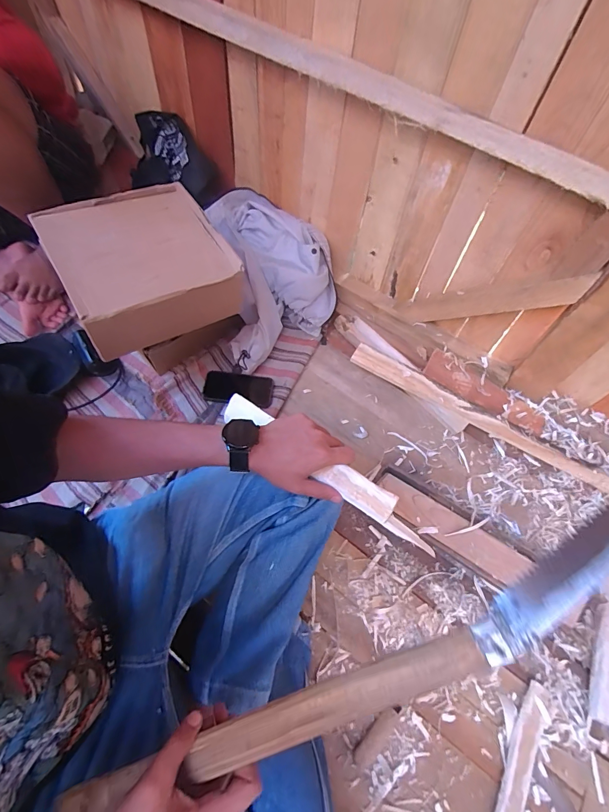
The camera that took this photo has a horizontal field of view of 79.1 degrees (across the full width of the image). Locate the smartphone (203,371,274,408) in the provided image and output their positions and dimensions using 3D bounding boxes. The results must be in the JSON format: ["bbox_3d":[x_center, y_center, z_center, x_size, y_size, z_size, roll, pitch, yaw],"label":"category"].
[{"bbox_3d":[-0.145,-0.040,0.818,0.151,0.014,0.076,7,62,0],"label":"smartphone"}]

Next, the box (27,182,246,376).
[{"bbox_3d":[-0.277,-0.250,0.646,0.255,0.132,0.271,-27,67,-16],"label":"box"}]

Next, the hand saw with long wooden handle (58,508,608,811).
[{"bbox_3d":[0.042,0.226,0.300,0.585,0.018,0.057,-31,67,6],"label":"hand saw with long wooden handle"}]

